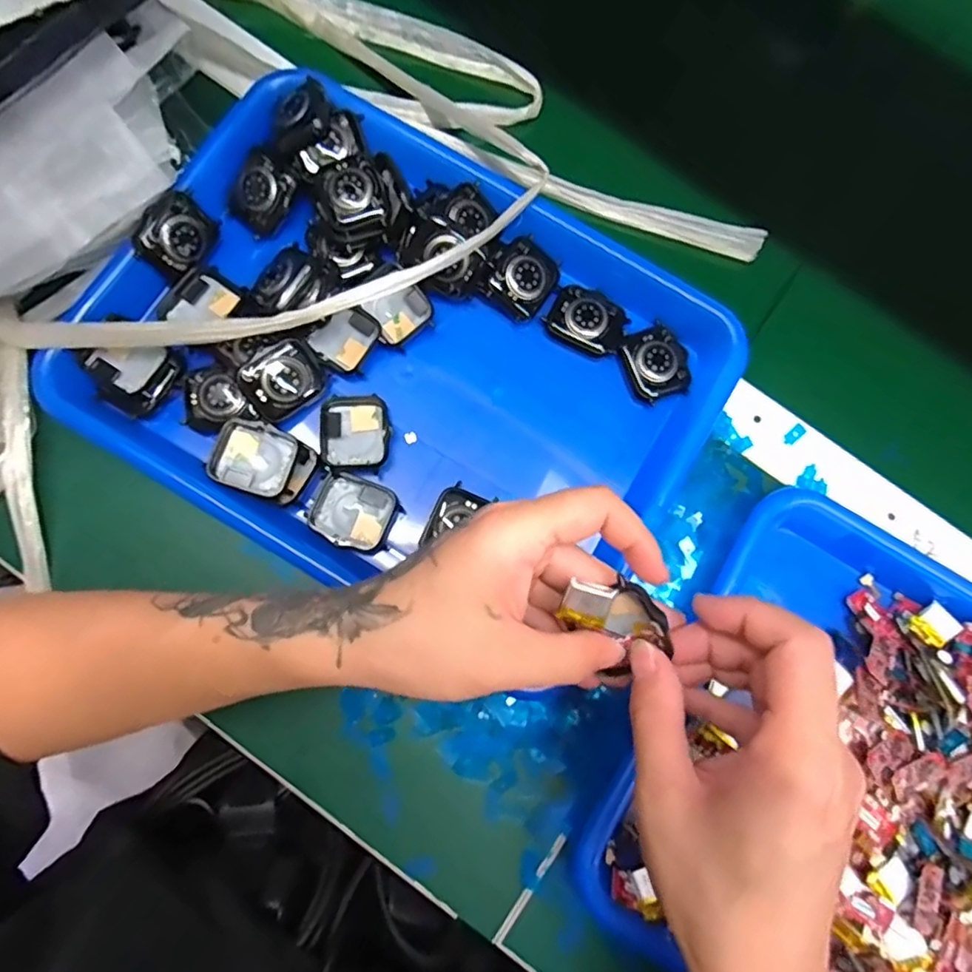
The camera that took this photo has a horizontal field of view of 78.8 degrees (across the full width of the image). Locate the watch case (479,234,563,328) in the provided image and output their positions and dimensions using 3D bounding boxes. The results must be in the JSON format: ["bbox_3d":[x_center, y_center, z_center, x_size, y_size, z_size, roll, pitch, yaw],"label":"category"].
[{"bbox_3d":[0.023,-0.124,0.352,0.036,0.010,0.045,40,85,-15],"label":"watch case"}]

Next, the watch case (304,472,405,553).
[{"bbox_3d":[-0.073,0.015,0.330,0.045,0.010,0.039,23,80,1],"label":"watch case"}]

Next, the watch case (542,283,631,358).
[{"bbox_3d":[0.062,-0.100,0.354,0.046,0.009,0.035,29,80,2],"label":"watch case"}]

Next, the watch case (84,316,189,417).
[{"bbox_3d":[-0.195,-0.065,0.323,0.038,0.019,0.043,38,80,4],"label":"watch case"}]

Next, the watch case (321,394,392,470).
[{"bbox_3d":[-0.074,-0.031,0.337,0.037,0.010,0.043,-5,80,-4],"label":"watch case"}]

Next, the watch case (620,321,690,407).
[{"bbox_3d":[0.101,-0.073,0.352,0.032,0.009,0.042,-22,82,-7],"label":"watch case"}]

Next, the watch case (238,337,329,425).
[{"bbox_3d":[-0.113,-0.059,0.330,0.041,0.036,0.016,-38,40,-10],"label":"watch case"}]

